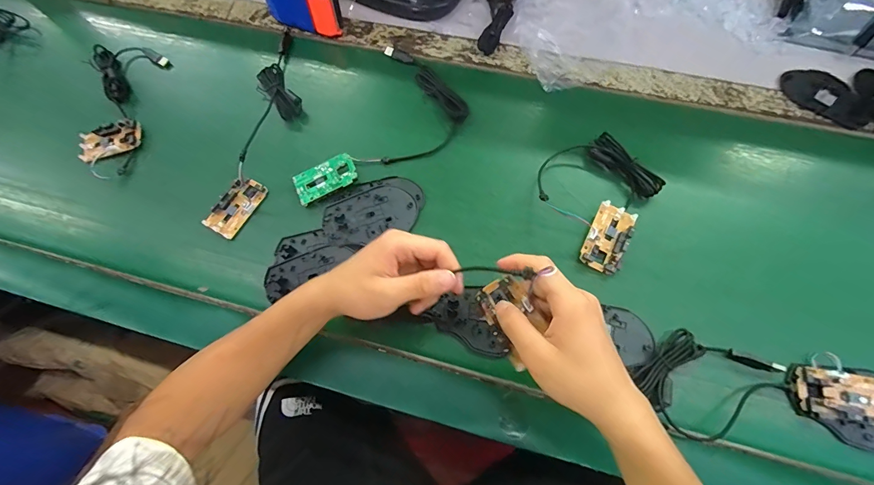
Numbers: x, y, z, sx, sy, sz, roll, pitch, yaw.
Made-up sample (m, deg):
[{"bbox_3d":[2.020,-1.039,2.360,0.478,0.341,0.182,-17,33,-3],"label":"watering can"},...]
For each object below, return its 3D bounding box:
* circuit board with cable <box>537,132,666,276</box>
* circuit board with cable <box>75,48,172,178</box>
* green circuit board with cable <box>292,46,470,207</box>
[{"bbox_3d":[0.191,-0.055,0.450,0.131,0.027,0.143,-36,79,-11],"label":"circuit board with cable"},{"bbox_3d":[-0.440,-0.197,0.531,0.105,0.032,0.214,-10,75,-5],"label":"circuit board with cable"},{"bbox_3d":[-0.059,-0.143,0.488,0.151,0.025,0.261,27,75,5],"label":"green circuit board with cable"}]

